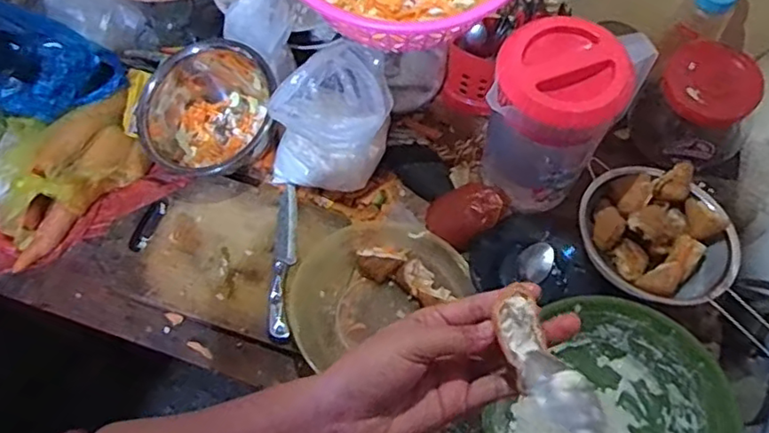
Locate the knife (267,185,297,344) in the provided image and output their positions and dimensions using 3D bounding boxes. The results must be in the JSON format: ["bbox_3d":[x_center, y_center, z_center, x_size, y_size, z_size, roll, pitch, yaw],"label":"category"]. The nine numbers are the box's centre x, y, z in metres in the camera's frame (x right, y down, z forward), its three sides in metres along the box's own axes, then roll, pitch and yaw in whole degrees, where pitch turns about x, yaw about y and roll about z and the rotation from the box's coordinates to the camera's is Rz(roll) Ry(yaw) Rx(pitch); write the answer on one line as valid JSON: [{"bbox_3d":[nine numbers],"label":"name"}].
[{"bbox_3d":[-0.120,0.050,0.735,0.027,0.024,0.200,0,66,0],"label":"knife"}]

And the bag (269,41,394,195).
[{"bbox_3d":[-0.064,-0.118,0.727,0.137,0.137,0.129,4,66,2],"label":"bag"}]

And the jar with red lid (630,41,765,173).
[{"bbox_3d":[0.360,-0.127,0.722,0.103,0.117,0.112,0,66,0],"label":"jar with red lid"}]

